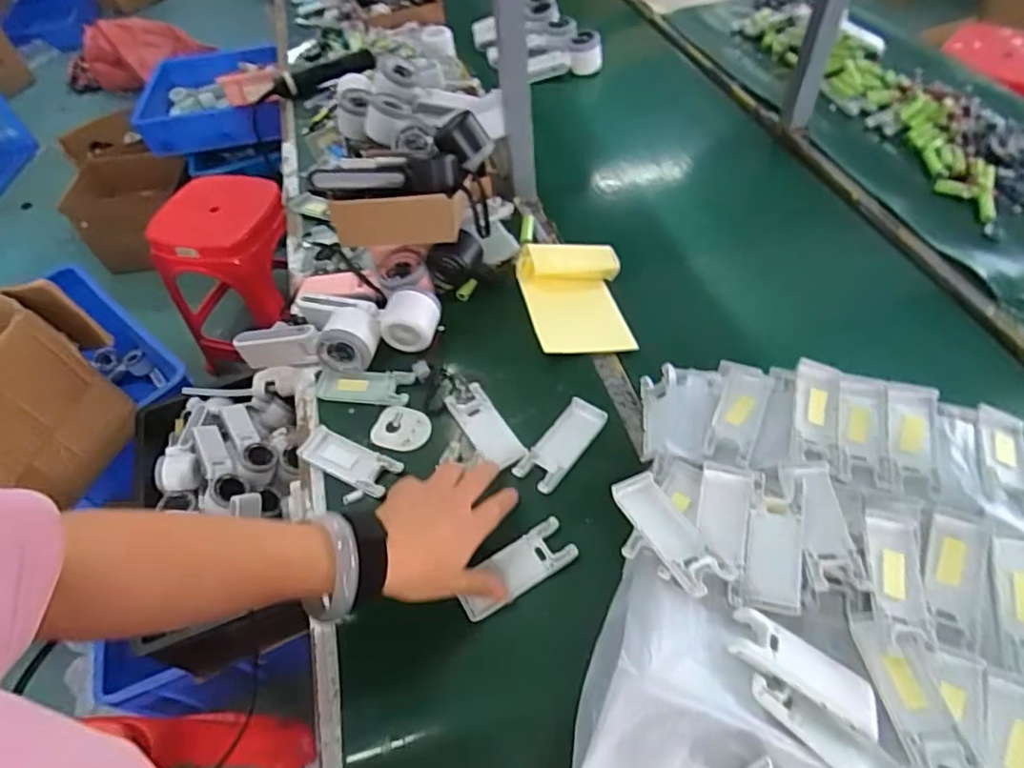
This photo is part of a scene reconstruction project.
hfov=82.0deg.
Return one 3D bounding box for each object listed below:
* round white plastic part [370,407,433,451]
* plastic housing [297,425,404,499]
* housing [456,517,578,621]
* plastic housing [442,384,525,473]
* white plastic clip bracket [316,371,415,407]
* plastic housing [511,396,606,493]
[{"bbox_3d":[-0.114,0.048,0.604,0.059,0.006,0.049,14,56,14],"label":"round white plastic part"},{"bbox_3d":[-0.162,0.075,0.581,0.110,0.011,0.040,23,58,19],"label":"plastic housing"},{"bbox_3d":[0.002,0.155,0.499,0.105,0.009,0.041,-28,57,-16],"label":"housing"},{"bbox_3d":[-0.026,0.042,0.584,0.042,0.014,0.107,-27,56,-15],"label":"plastic housing"},{"bbox_3d":[-0.160,0.003,0.640,0.104,0.013,0.041,7,54,9],"label":"white plastic clip bracket"},{"bbox_3d":[0.048,0.058,0.565,0.042,0.011,0.104,32,61,24],"label":"plastic housing"}]

